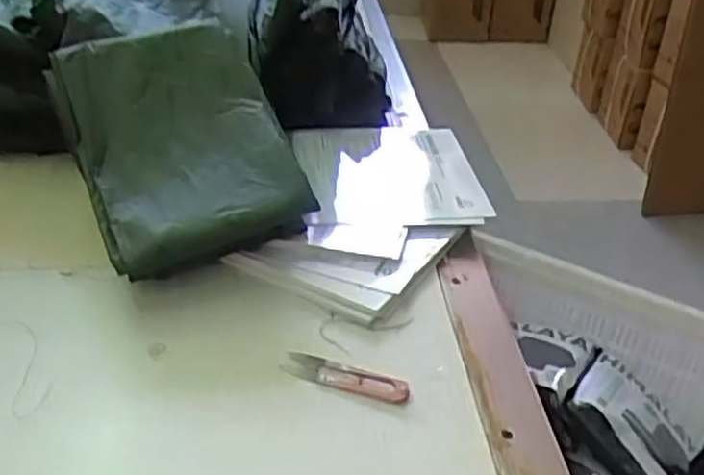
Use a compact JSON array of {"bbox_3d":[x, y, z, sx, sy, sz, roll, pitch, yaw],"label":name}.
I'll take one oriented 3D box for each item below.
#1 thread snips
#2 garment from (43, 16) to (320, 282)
[{"bbox_3d":[-0.005,0.105,0.567,0.097,0.007,0.023,15,37,17],"label":"thread snips"},{"bbox_3d":[-0.154,-0.091,0.694,0.196,0.060,0.268,-22,58,-14],"label":"garment"}]

